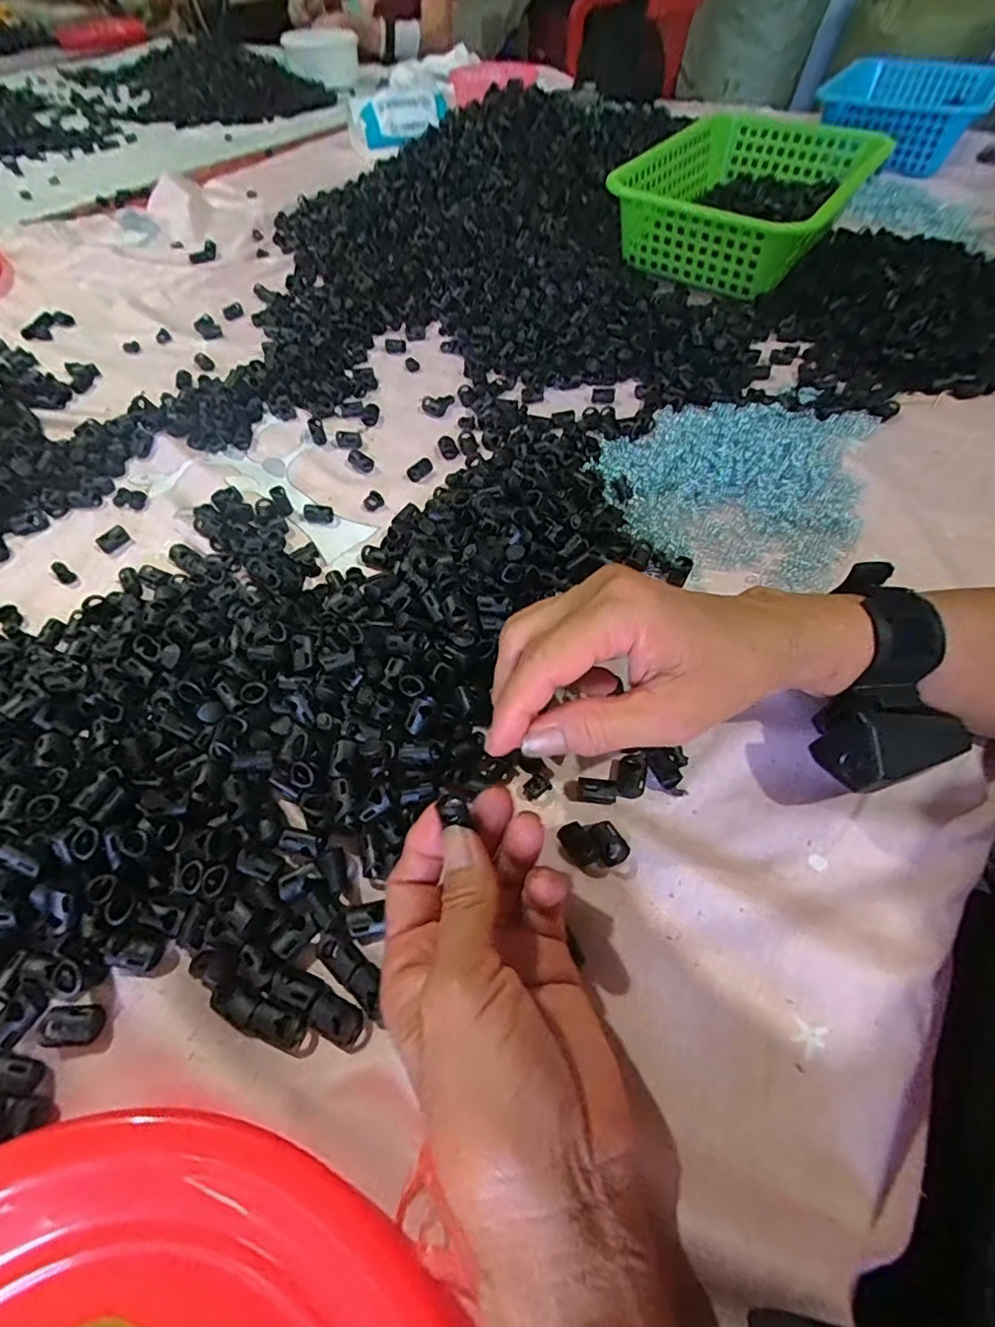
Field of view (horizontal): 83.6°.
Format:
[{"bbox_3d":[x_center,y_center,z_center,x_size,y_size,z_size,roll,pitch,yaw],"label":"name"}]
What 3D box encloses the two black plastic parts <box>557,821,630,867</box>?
[{"bbox_3d":[0.046,0.084,0.265,0.032,0.008,0.019,4,56,4],"label":"two black plastic parts"}]

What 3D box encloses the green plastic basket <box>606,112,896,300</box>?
[{"bbox_3d":[0.278,-0.523,0.619,0.211,0.081,0.302,31,62,21],"label":"green plastic basket"}]

